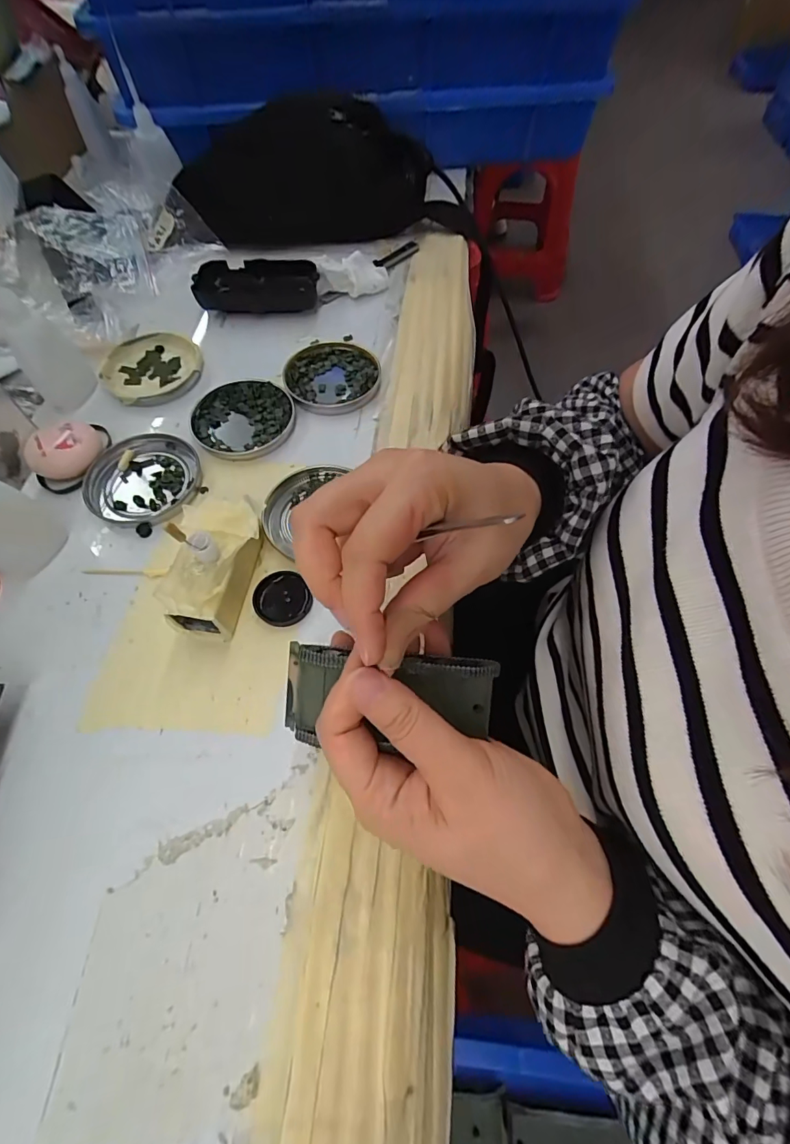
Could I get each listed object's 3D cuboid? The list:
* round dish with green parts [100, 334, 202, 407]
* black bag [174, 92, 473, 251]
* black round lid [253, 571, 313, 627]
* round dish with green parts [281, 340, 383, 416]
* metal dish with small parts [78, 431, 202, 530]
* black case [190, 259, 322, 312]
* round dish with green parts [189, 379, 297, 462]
[{"bbox_3d":[-0.206,-0.173,0.387,0.078,0.014,0.074,0,62,0],"label":"round dish with green parts"},{"bbox_3d":[-0.061,-0.403,0.448,0.261,0.090,0.108,5,63,3],"label":"black bag"},{"bbox_3d":[-0.071,0.016,0.287,0.034,0.005,0.035,0,62,0],"label":"black round lid"},{"bbox_3d":[-0.053,-0.170,0.383,0.076,0.010,0.089,-4,62,-2],"label":"round dish with green parts"},{"bbox_3d":[-0.183,-0.068,0.331,0.075,0.008,0.079,0,62,0],"label":"metal dish with small parts"},{"bbox_3d":[-0.129,-0.267,0.425,0.110,0.023,0.046,-4,62,-2],"label":"black case"},{"bbox_3d":[-0.119,-0.121,0.358,0.077,0.009,0.076,0,62,0],"label":"round dish with green parts"}]

